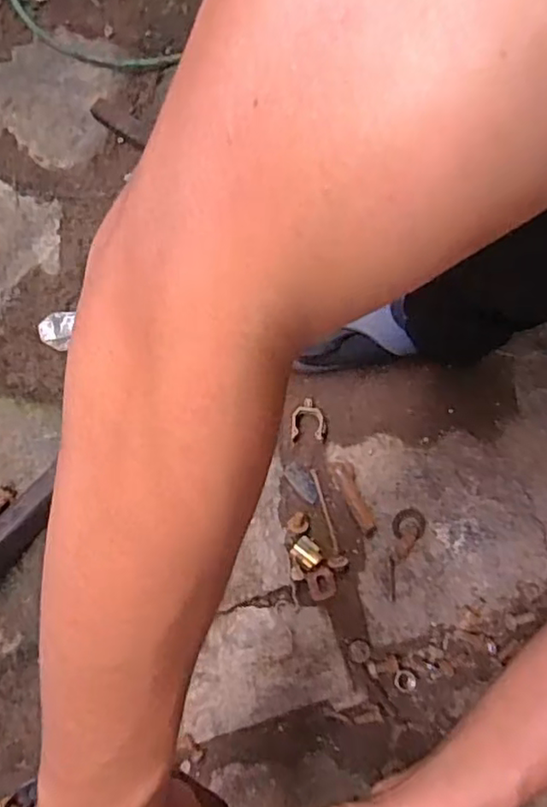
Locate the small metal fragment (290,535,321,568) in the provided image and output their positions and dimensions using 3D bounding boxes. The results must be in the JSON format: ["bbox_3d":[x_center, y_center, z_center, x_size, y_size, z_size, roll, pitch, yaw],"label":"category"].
[{"bbox_3d":[0.029,0.124,0.523,0.020,0.011,0.025,-42,79,-13],"label":"small metal fragment"}]

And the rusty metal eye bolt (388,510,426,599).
[{"bbox_3d":[0.106,0.125,0.525,0.026,0.008,0.075,25,74,5],"label":"rusty metal eye bolt"}]

